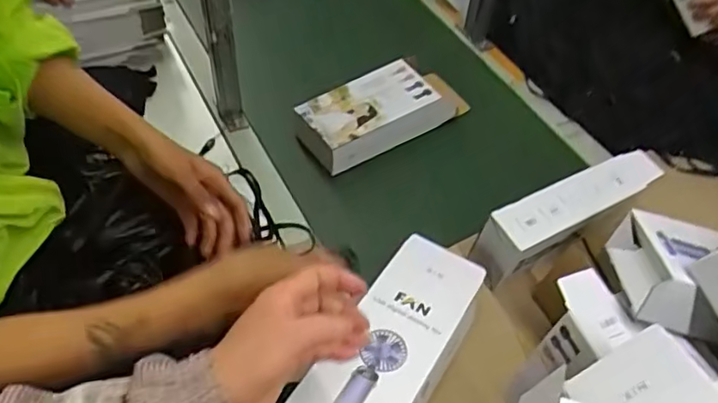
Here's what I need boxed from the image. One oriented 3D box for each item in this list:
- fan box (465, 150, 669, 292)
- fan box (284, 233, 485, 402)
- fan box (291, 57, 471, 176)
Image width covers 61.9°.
[{"bbox_3d":[0.241,0.015,0.694,0.238,0.078,0.056,-25,58,-20],"label":"fan box"},{"bbox_3d":[0.033,0.142,0.595,0.099,0.048,0.254,26,52,16],"label":"fan box"},{"bbox_3d":[0.034,-0.136,0.876,0.250,0.061,0.110,-27,59,-21],"label":"fan box"}]

